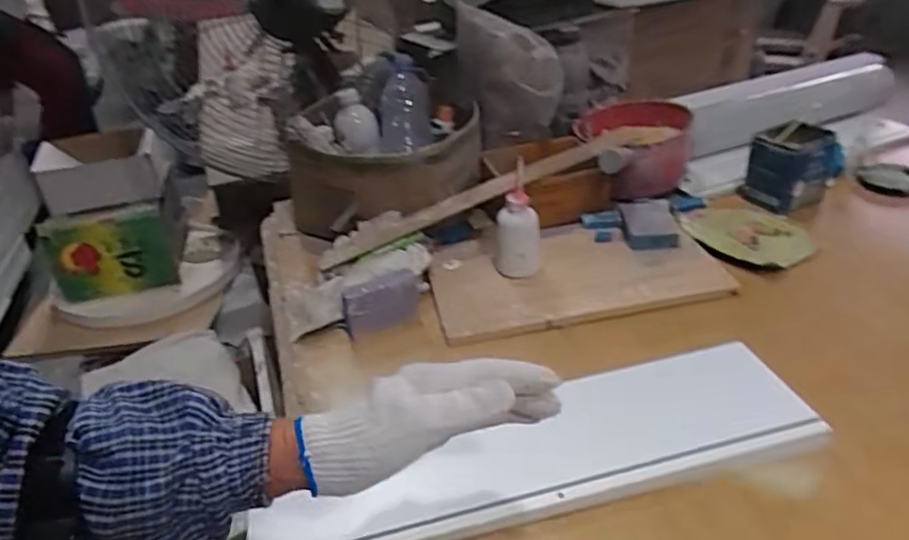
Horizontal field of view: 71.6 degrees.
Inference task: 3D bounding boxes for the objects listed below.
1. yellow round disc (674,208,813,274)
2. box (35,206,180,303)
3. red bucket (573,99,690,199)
[{"bbox_3d":[0.434,-0.059,0.943,0.181,0.025,0.153,23,42,36],"label":"yellow round disc"},{"bbox_3d":[-0.742,-0.024,1.358,0.247,0.179,0.056,-12,33,-9],"label":"box"},{"bbox_3d":[0.319,-0.213,1.114,0.190,0.106,0.224,-6,33,-2],"label":"red bucket"}]

